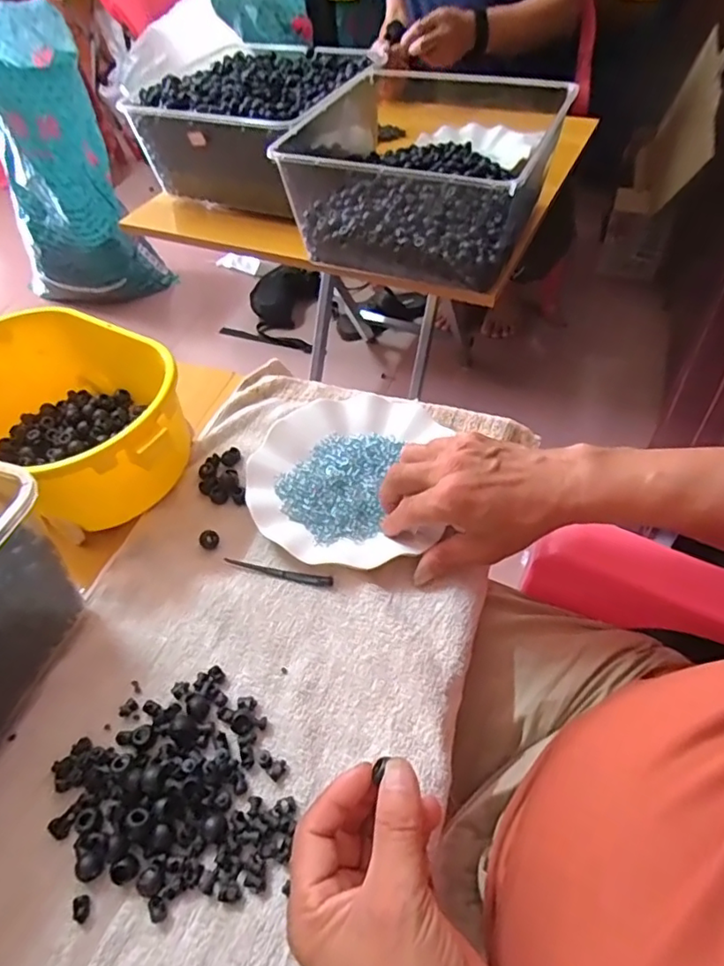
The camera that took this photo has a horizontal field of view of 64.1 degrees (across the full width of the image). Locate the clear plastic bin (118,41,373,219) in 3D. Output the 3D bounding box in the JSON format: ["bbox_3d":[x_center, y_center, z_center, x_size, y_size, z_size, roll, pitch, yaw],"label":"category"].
[{"bbox_3d":[-0.154,-0.527,0.874,0.293,0.158,0.317,15,53,17],"label":"clear plastic bin"}]

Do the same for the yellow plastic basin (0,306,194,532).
[{"bbox_3d":[-0.256,-0.057,0.512,0.241,0.095,0.164,26,57,25],"label":"yellow plastic basin"}]

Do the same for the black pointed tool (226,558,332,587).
[{"bbox_3d":[-0.067,0.070,0.458,0.091,0.007,0.007,10,54,13],"label":"black pointed tool"}]

